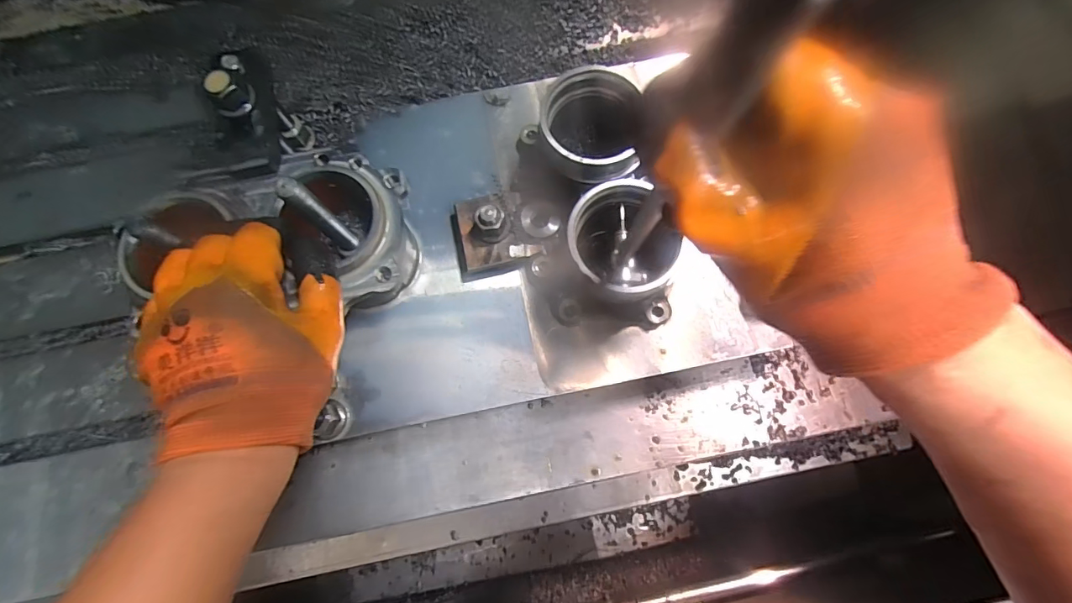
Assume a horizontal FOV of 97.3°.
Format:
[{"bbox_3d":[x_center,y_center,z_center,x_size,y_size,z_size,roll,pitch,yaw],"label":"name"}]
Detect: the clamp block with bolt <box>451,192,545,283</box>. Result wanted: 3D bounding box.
[{"bbox_3d":[-0.036,-0.062,0.401,0.072,0.050,0.068,-16,77,-3],"label":"clamp block with bolt"}]

